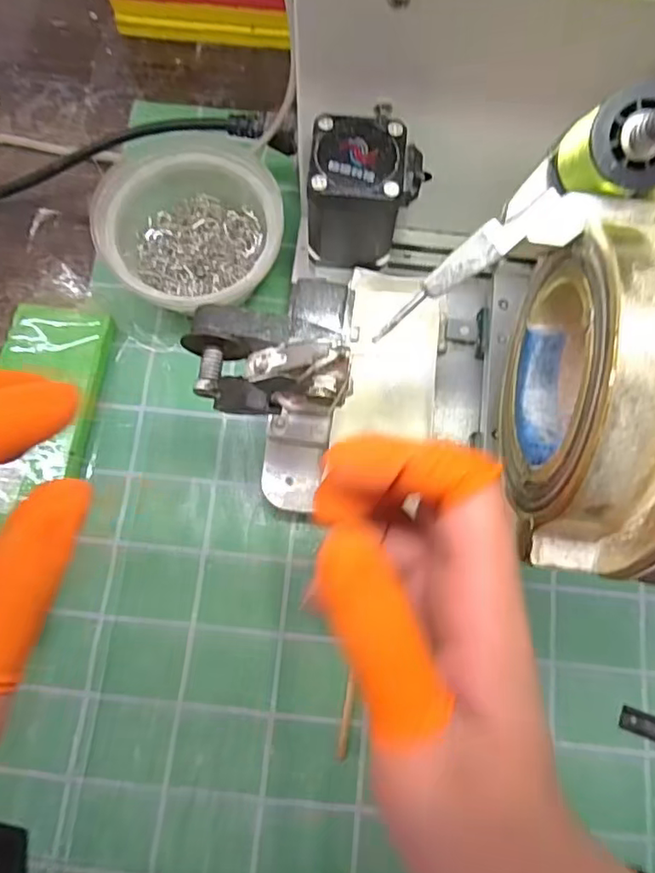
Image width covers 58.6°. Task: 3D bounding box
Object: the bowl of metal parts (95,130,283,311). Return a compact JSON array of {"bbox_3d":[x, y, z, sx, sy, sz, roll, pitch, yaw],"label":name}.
[{"bbox_3d":[-0.073,-0.110,0.330,0.093,0.055,0.098,0,76,-1],"label":"bowl of metal parts"}]

